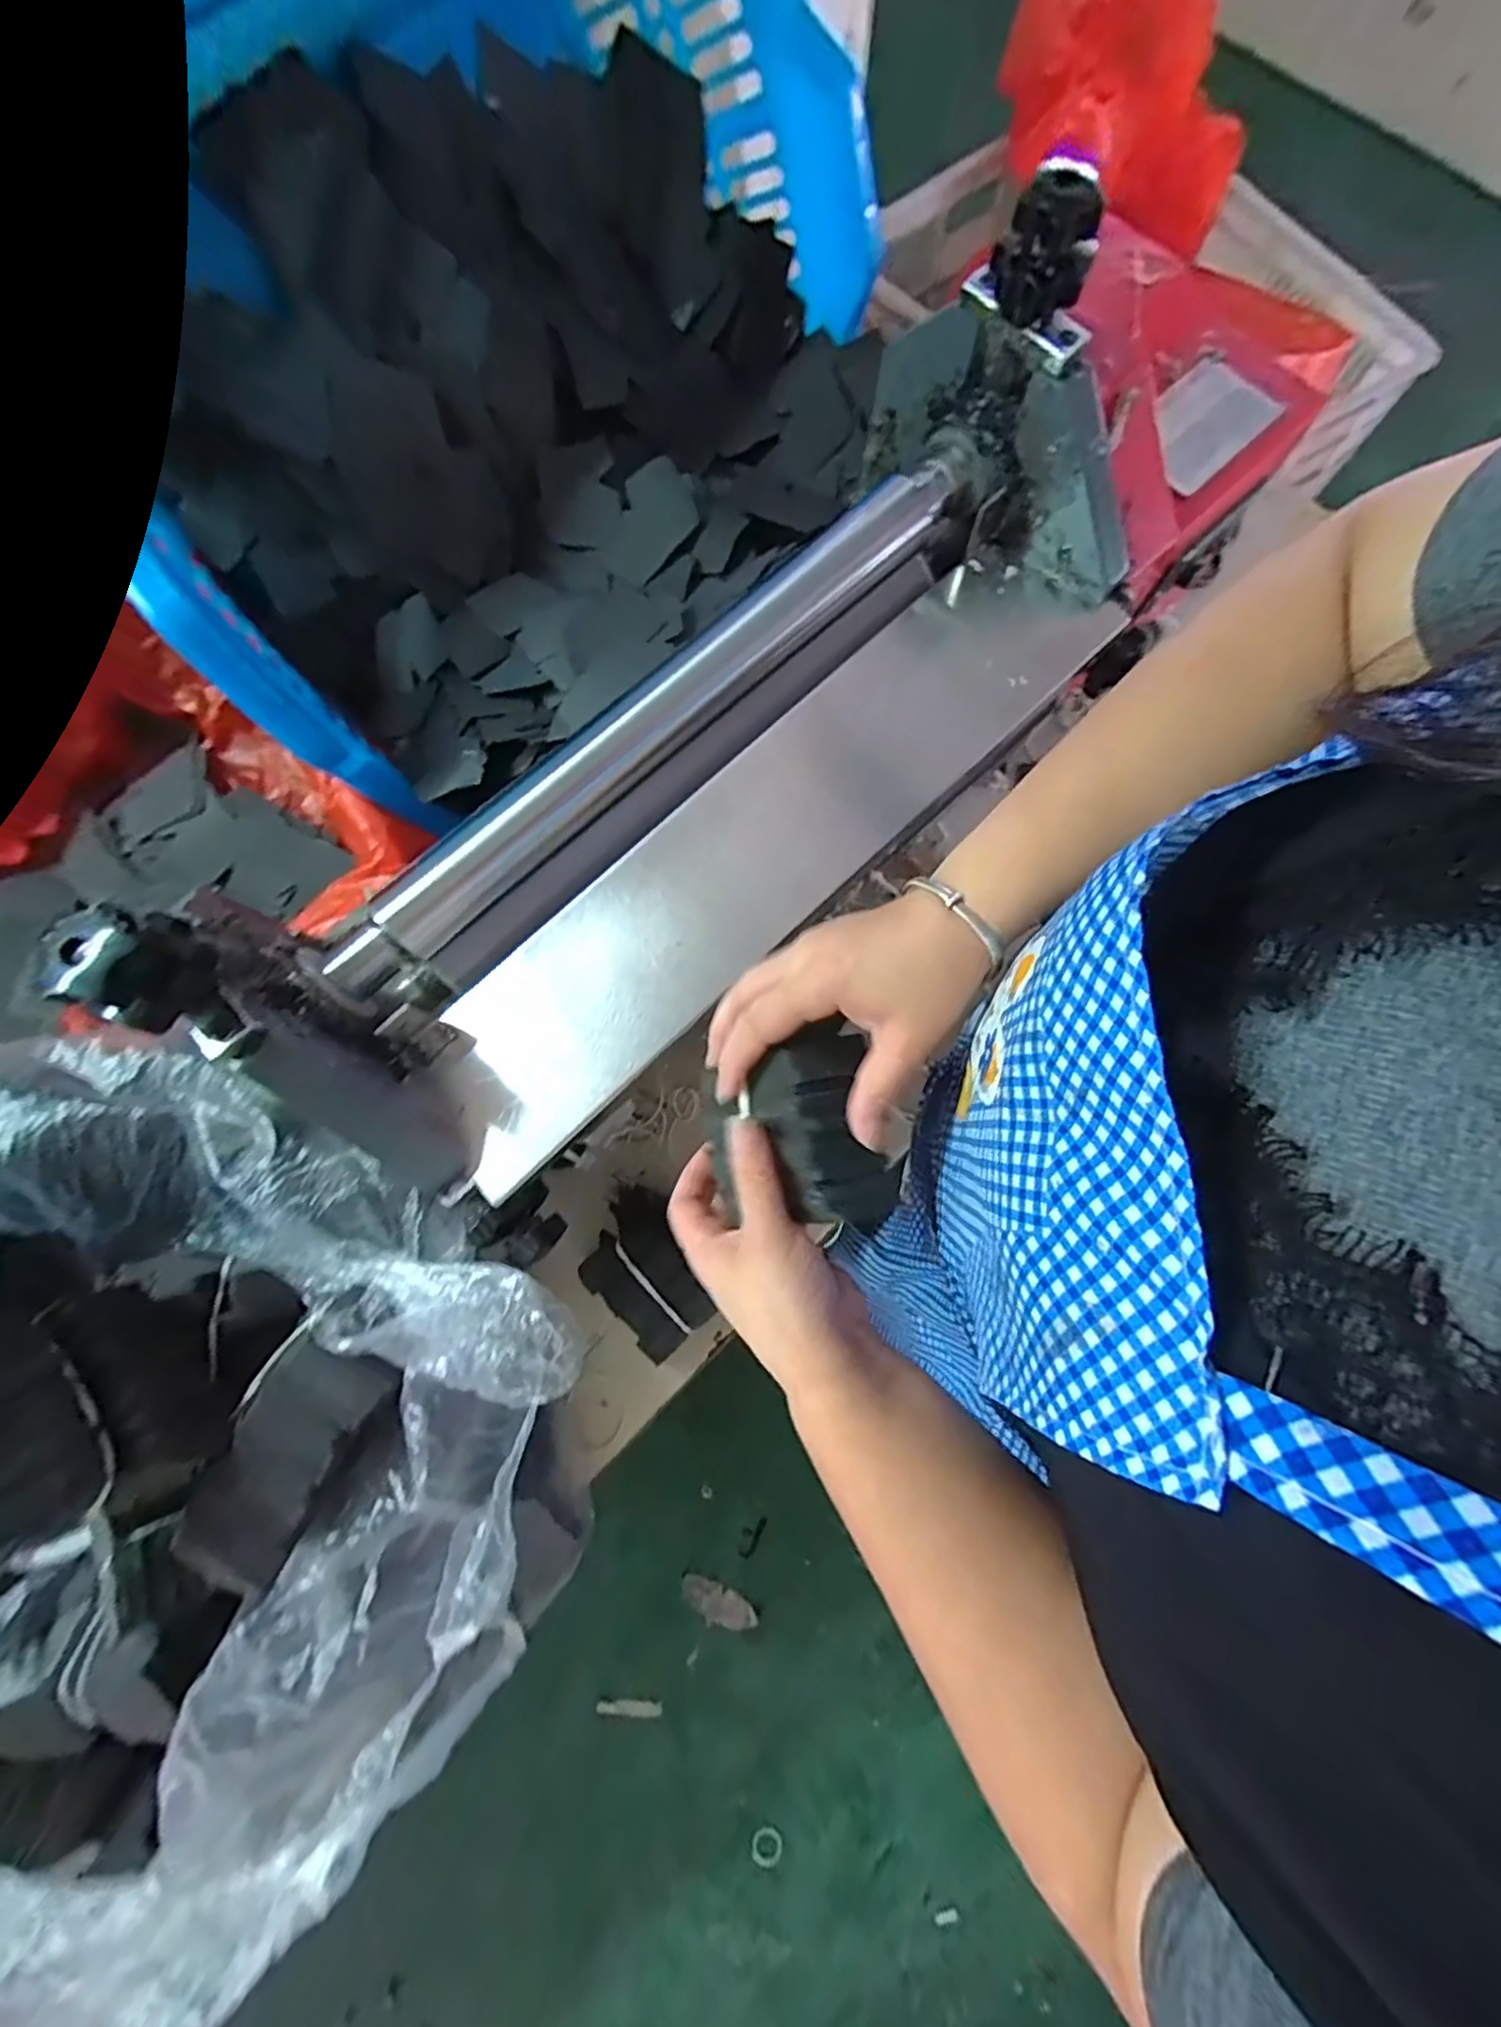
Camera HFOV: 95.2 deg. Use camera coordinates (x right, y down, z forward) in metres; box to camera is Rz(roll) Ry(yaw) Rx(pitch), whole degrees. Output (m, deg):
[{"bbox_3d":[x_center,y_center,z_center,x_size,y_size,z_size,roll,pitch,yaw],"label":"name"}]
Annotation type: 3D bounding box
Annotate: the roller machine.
[{"bbox_3d":[-0.024,-0.150,0.346,0.528,0.181,0.200,-43,82,-8],"label":"roller machine"}]

